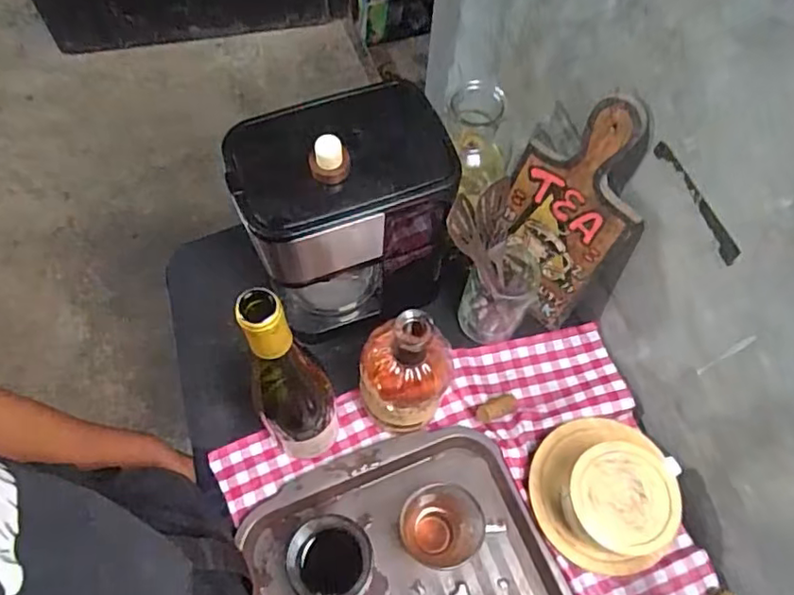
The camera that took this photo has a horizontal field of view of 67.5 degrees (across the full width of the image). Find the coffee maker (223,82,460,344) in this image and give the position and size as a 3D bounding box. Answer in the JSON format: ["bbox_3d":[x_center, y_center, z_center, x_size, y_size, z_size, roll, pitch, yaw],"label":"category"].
[{"bbox_3d":[-0.056,-0.087,0.616,0.187,0.266,0.140,-17,66,-10],"label":"coffee maker"}]

